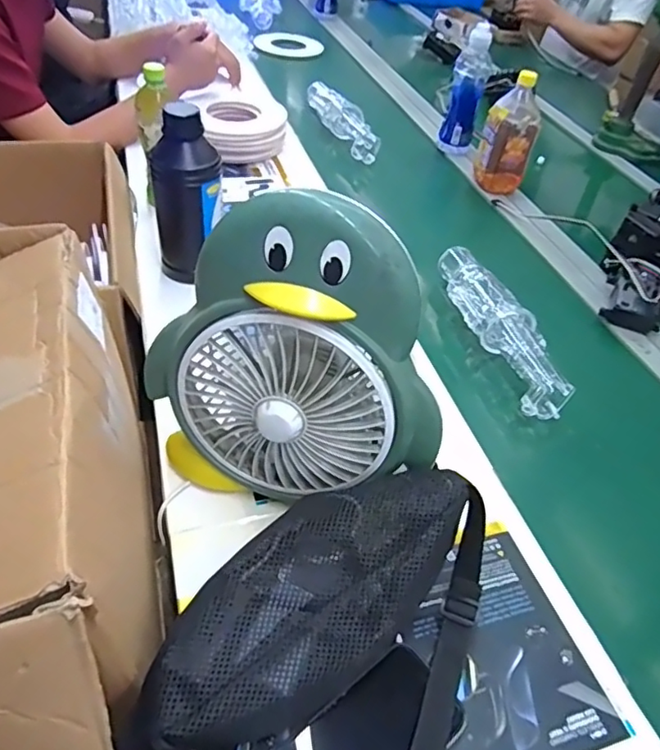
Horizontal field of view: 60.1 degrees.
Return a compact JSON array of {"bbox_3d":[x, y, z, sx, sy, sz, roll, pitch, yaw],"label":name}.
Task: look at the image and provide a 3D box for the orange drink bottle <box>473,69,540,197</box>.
[{"bbox_3d":[0.326,-0.435,1.032,0.076,0.171,0.063,-5,47,-13],"label":"orange drink bottle"}]

